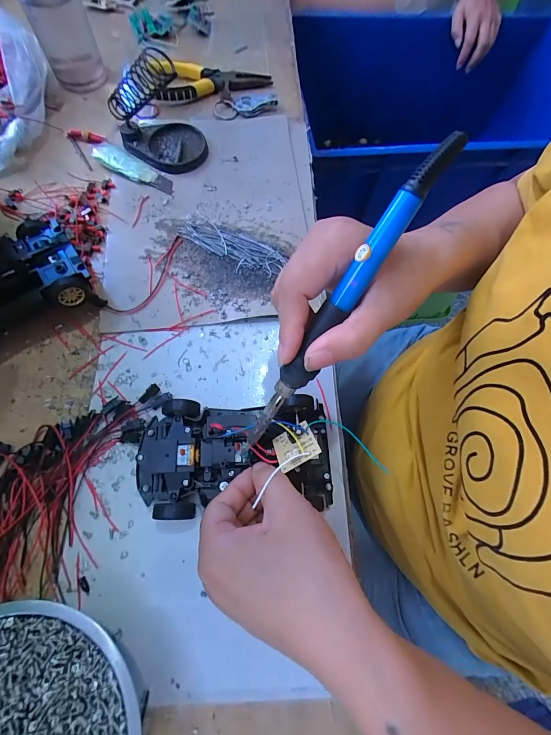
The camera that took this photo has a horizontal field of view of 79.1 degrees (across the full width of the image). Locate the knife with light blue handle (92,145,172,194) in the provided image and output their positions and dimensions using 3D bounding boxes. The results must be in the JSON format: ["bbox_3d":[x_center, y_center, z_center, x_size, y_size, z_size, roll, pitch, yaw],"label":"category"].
[{"bbox_3d":[-0.161,-0.224,0.375,0.099,0.013,0.025,30,70,9],"label":"knife with light blue handle"}]

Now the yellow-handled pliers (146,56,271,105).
[{"bbox_3d":[-0.079,-0.369,0.425,0.147,0.020,0.054,-4,68,-4],"label":"yellow-handled pliers"}]

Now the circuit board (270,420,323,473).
[{"bbox_3d":[0.013,0.053,0.229,0.029,0.040,0.007,-31,112,2],"label":"circuit board"}]

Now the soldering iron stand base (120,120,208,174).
[{"bbox_3d":[-0.126,-0.256,0.382,0.089,0.022,0.064,-14,70,-8],"label":"soldering iron stand base"}]

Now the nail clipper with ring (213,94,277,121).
[{"bbox_3d":[-0.039,-0.332,0.422,0.080,0.007,0.039,-14,70,-8],"label":"nail clipper with ring"}]

